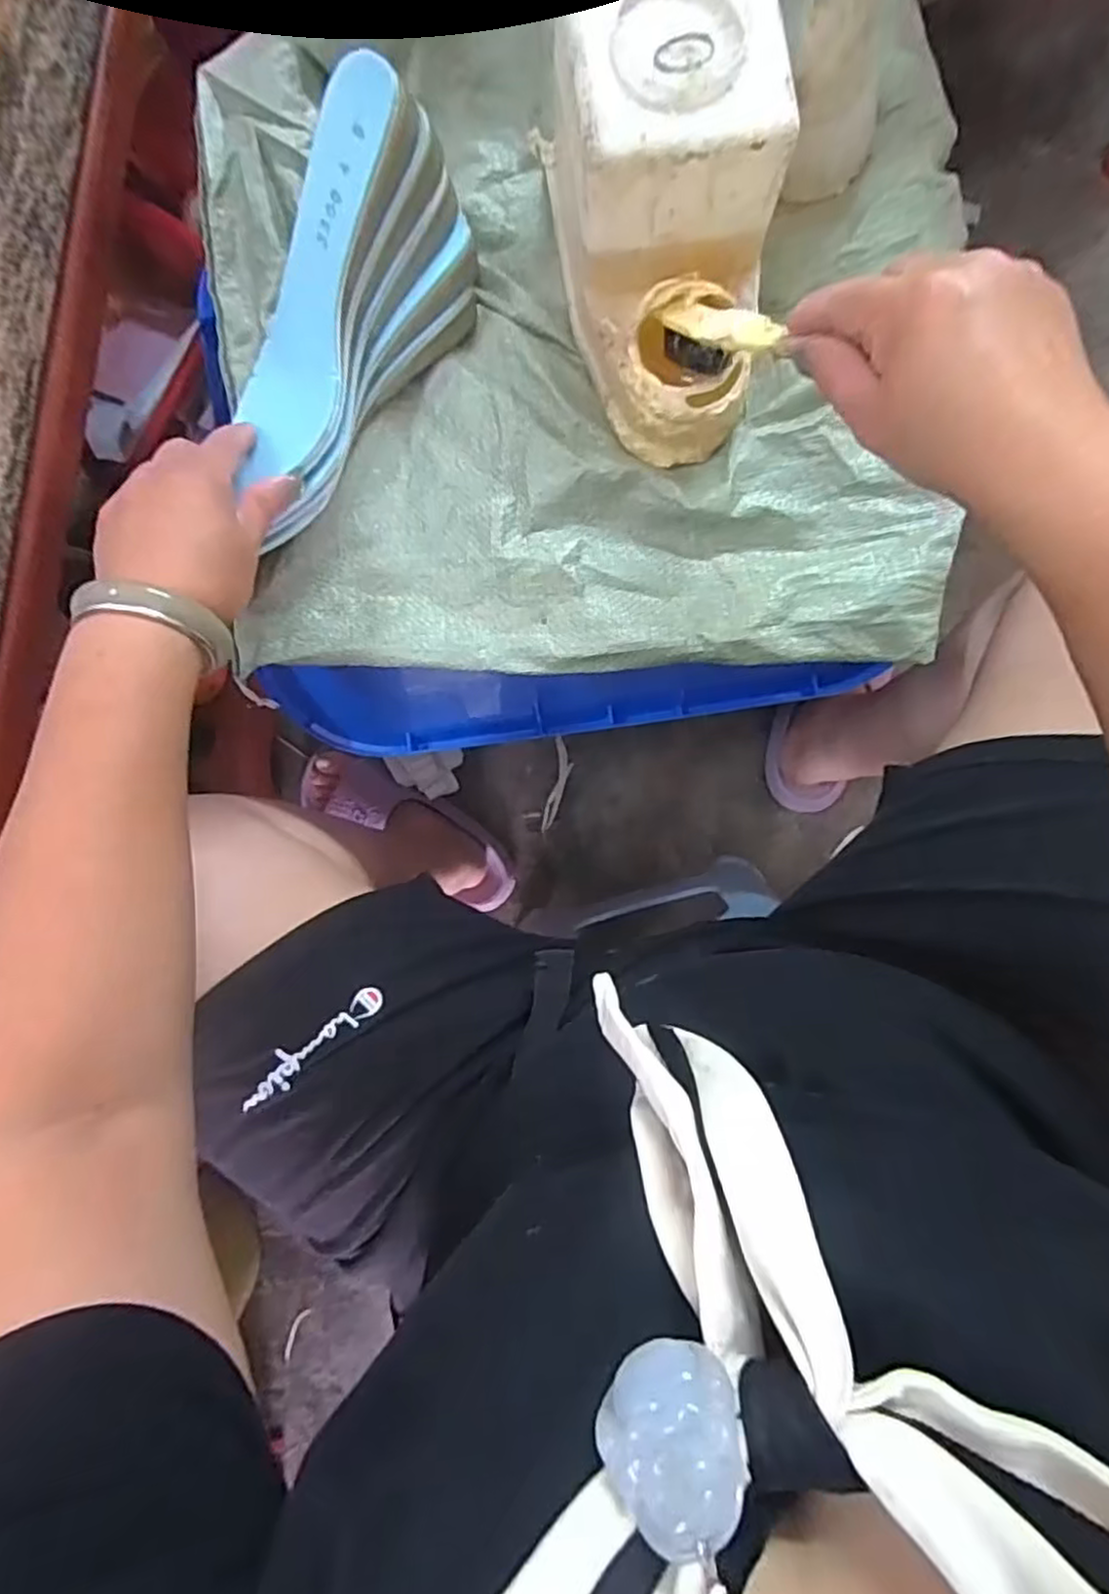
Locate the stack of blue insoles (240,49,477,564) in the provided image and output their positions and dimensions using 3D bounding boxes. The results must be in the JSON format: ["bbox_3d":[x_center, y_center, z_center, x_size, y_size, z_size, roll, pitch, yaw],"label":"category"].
[{"bbox_3d":[-0.122,-0.266,0.411,0.088,0.080,0.215,28,105,0],"label":"stack of blue insoles"}]

